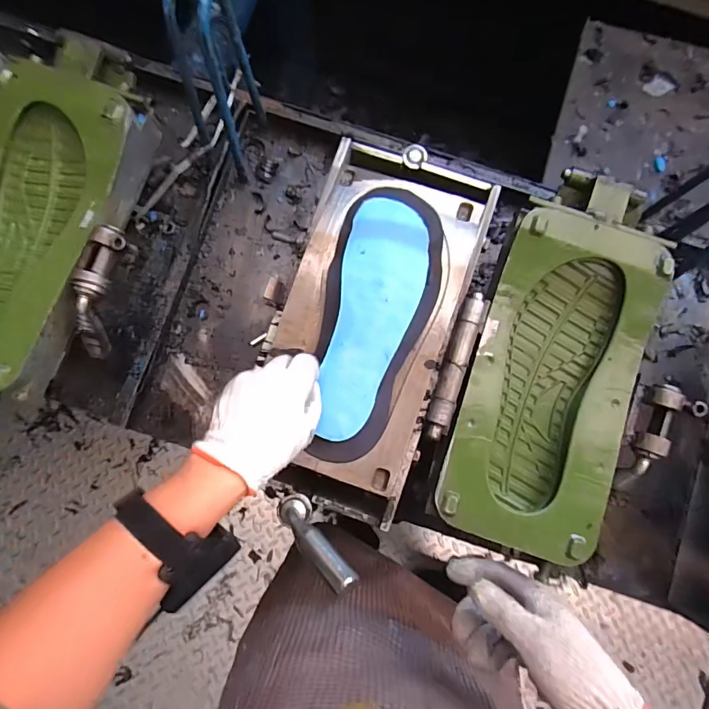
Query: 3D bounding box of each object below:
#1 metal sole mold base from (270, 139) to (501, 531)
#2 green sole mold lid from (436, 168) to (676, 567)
[{"bbox_3d":[0.018,-0.039,0.447,0.196,0.048,0.398,17,83,7],"label":"metal sole mold base"},{"bbox_3d":[0.215,0.007,0.460,0.163,0.060,0.388,17,83,7],"label":"green sole mold lid"}]

